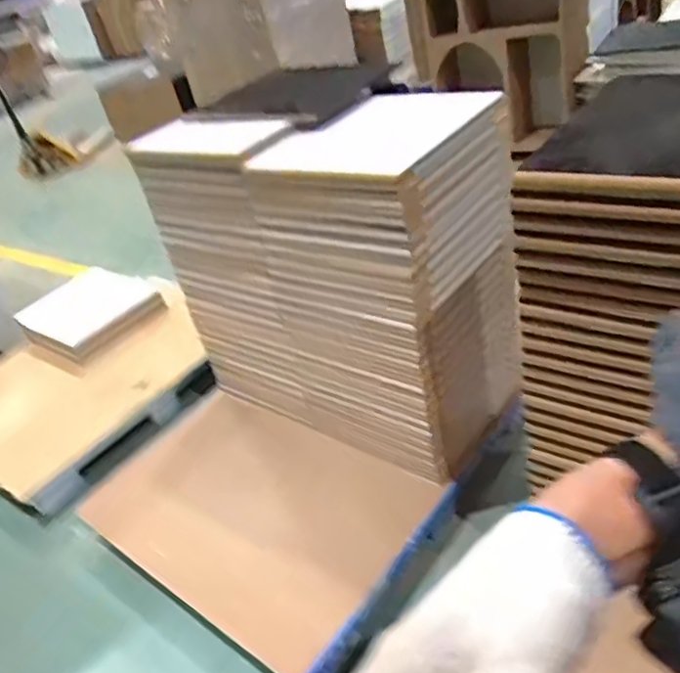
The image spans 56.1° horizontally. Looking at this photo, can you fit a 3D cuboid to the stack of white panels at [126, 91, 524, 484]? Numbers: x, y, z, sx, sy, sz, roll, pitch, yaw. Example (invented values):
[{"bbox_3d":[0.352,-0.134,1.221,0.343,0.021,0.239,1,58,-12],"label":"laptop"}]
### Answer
[{"bbox_3d":[-0.011,-0.188,1.888,0.968,0.899,0.511,14,43,37],"label":"stack of white panels"}]

